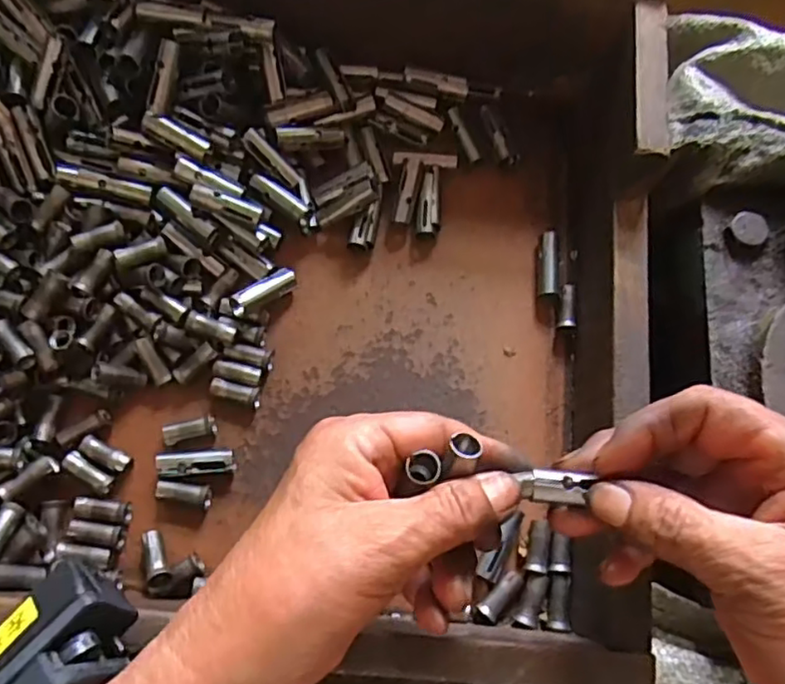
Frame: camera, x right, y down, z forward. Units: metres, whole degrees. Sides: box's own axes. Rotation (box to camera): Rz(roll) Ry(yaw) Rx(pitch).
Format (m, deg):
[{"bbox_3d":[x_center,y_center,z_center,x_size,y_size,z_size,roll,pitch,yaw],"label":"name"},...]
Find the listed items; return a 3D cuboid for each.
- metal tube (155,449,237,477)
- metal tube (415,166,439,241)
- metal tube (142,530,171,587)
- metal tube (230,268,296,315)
[{"bbox_3d":[-0.096,0.059,0.316,0.037,0.009,0.012,-5,71,-2],"label":"metal tube"},{"bbox_3d":[0.021,-0.078,0.364,0.012,0.013,0.041,8,71,2],"label":"metal tube"},{"bbox_3d":[-0.110,0.099,0.300,0.009,0.007,0.030,-25,49,-8],"label":"metal tube"},{"bbox_3d":[-0.067,-0.026,0.335,0.011,0.009,0.040,45,54,13],"label":"metal tube"}]

